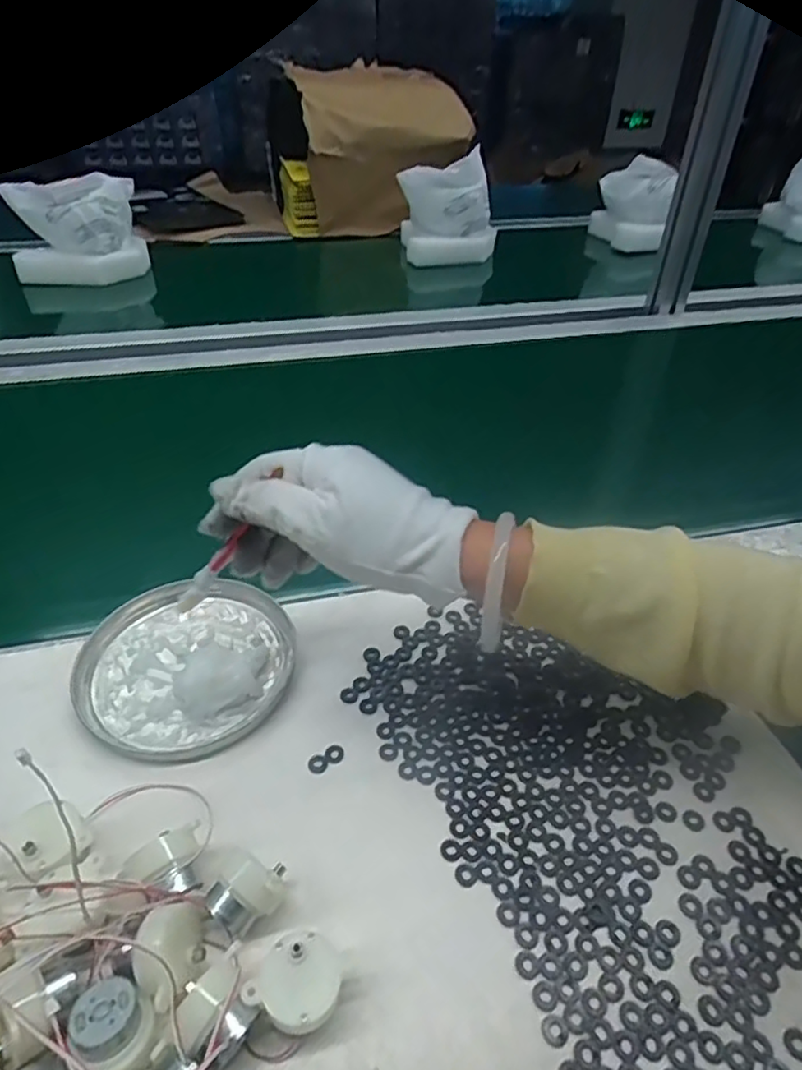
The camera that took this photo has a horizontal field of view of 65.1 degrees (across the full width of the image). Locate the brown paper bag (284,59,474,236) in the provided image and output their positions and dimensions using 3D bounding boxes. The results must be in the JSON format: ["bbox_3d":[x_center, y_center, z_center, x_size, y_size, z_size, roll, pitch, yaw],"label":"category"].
[{"bbox_3d":[-0.041,-0.720,1.164,0.287,0.223,0.300,-7,41,-10],"label":"brown paper bag"}]

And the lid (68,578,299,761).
[{"bbox_3d":[-0.134,0.074,0.393,0.130,0.021,0.127,1,42,-1],"label":"lid"}]

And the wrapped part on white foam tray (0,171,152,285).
[{"bbox_3d":[-0.477,-0.450,0.925,0.184,0.129,0.084,-18,44,-22],"label":"wrapped part on white foam tray"}]

